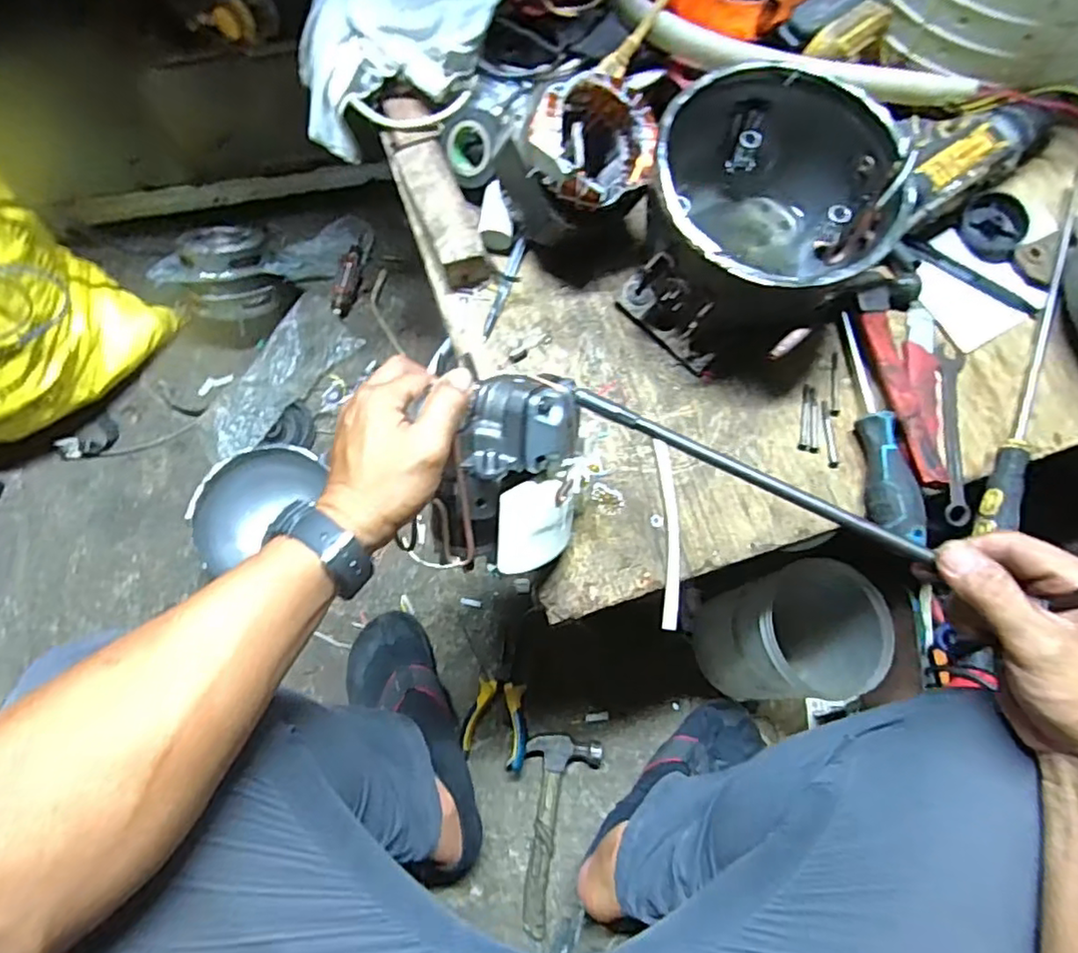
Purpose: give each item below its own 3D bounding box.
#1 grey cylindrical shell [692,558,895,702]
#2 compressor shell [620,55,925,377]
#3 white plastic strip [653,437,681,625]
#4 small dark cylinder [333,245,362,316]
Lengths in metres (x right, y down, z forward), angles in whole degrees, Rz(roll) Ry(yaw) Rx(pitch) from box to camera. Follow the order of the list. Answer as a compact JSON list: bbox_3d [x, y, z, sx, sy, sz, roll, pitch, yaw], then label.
[{"bbox_3d":[0.268,0.170,0.686,0.157,0.190,0.131,-6,75,-3],"label":"grey cylindrical shell"},{"bbox_3d":[0.170,-0.195,0.493,0.173,0.125,0.190,14,75,3],"label":"compressor shell"},{"bbox_3d":[0.101,0.043,0.487,0.016,0.006,0.146,1,75,-1],"label":"white plastic strip"},{"bbox_3d":[-0.275,-0.280,0.894,0.026,0.022,0.106,9,75,1],"label":"small dark cylinder"}]

